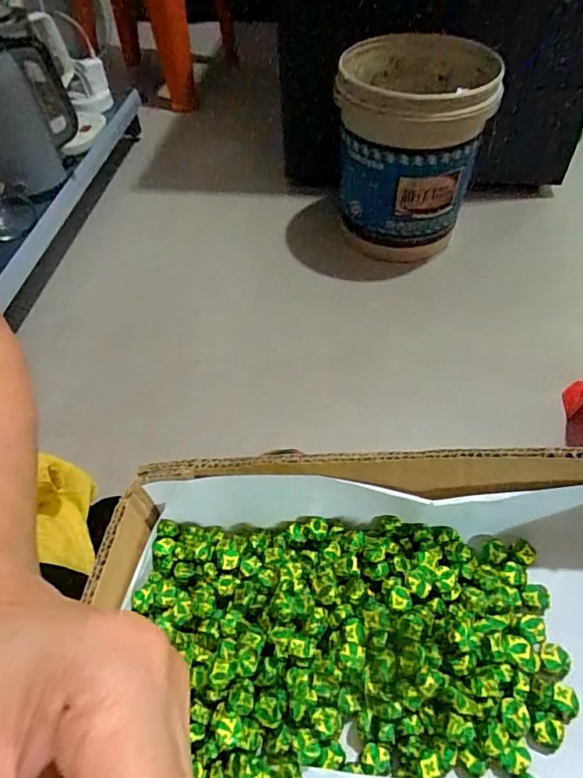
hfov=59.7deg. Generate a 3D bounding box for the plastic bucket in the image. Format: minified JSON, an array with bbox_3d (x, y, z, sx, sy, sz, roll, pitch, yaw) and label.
[{"bbox_3d":[0.211,-0.428,0.942,0.239,0.350,0.239,8,55,8],"label":"plastic bucket"}]

